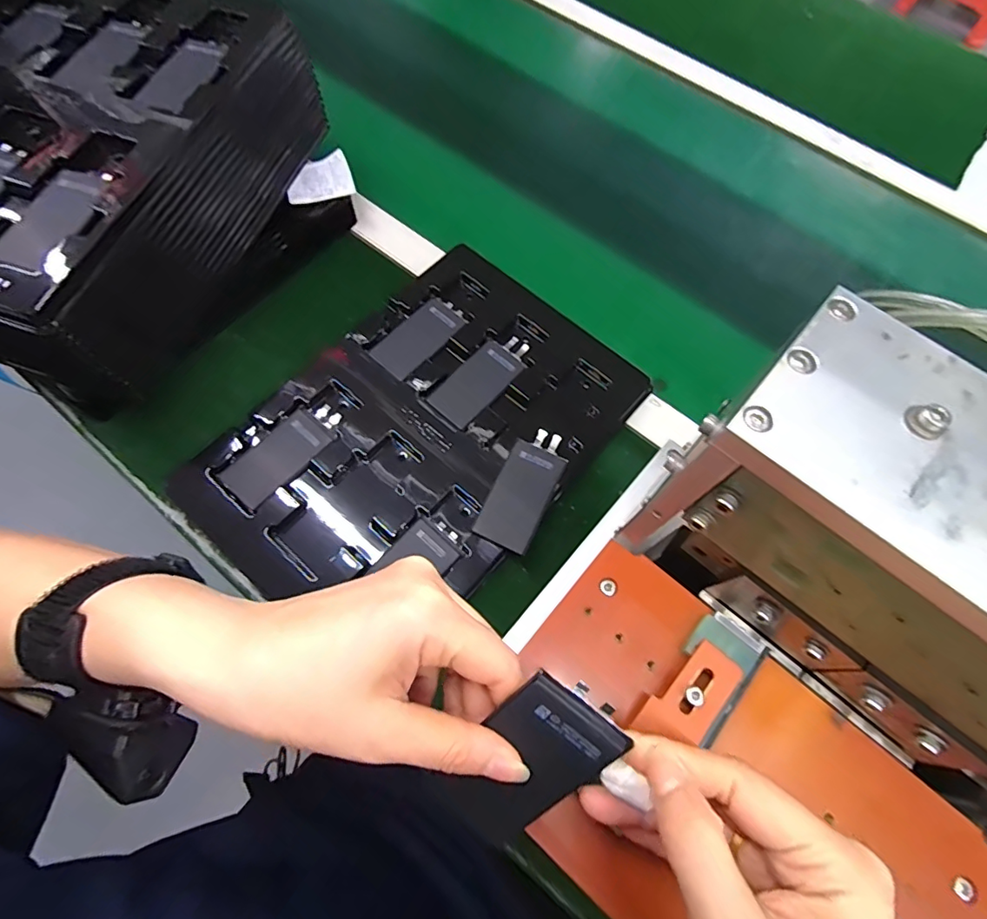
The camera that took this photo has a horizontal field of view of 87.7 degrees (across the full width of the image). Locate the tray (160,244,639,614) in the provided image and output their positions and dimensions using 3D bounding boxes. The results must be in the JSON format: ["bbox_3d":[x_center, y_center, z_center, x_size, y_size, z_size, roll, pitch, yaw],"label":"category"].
[{"bbox_3d":[-0.056,-0.020,0.420,0.227,0.023,0.322,40,71,13],"label":"tray"}]

